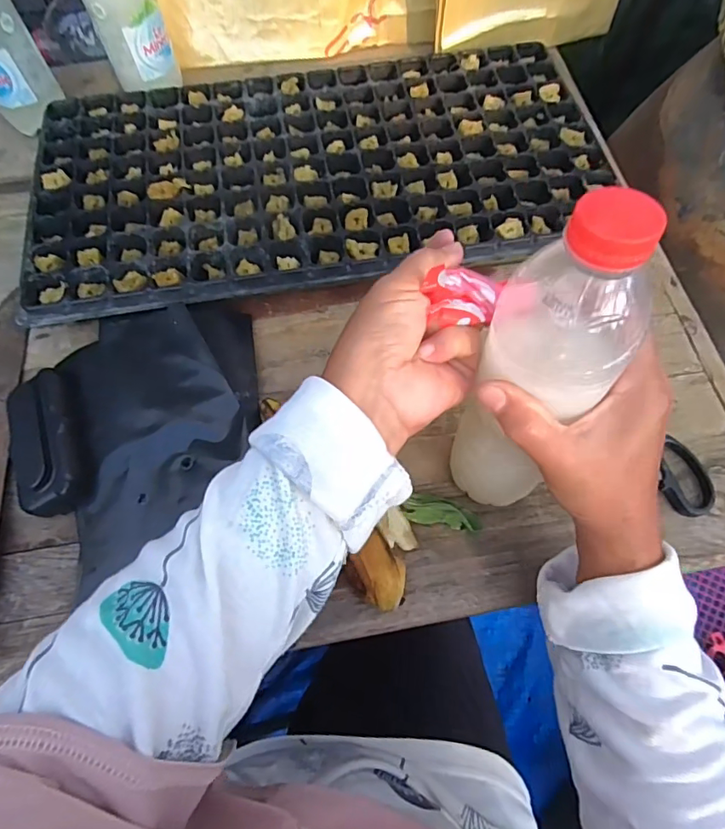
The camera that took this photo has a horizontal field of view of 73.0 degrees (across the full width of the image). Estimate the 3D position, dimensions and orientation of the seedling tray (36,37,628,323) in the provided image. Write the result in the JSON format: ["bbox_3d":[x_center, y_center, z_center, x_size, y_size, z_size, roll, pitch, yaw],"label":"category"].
[{"bbox_3d":[-0.038,-0.237,0.462,0.514,0.034,0.274,-9,67,-7],"label":"seedling tray"}]

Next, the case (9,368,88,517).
[{"bbox_3d":[-0.228,0.018,0.351,0.048,0.021,0.106,-20,69,-11],"label":"case"}]

